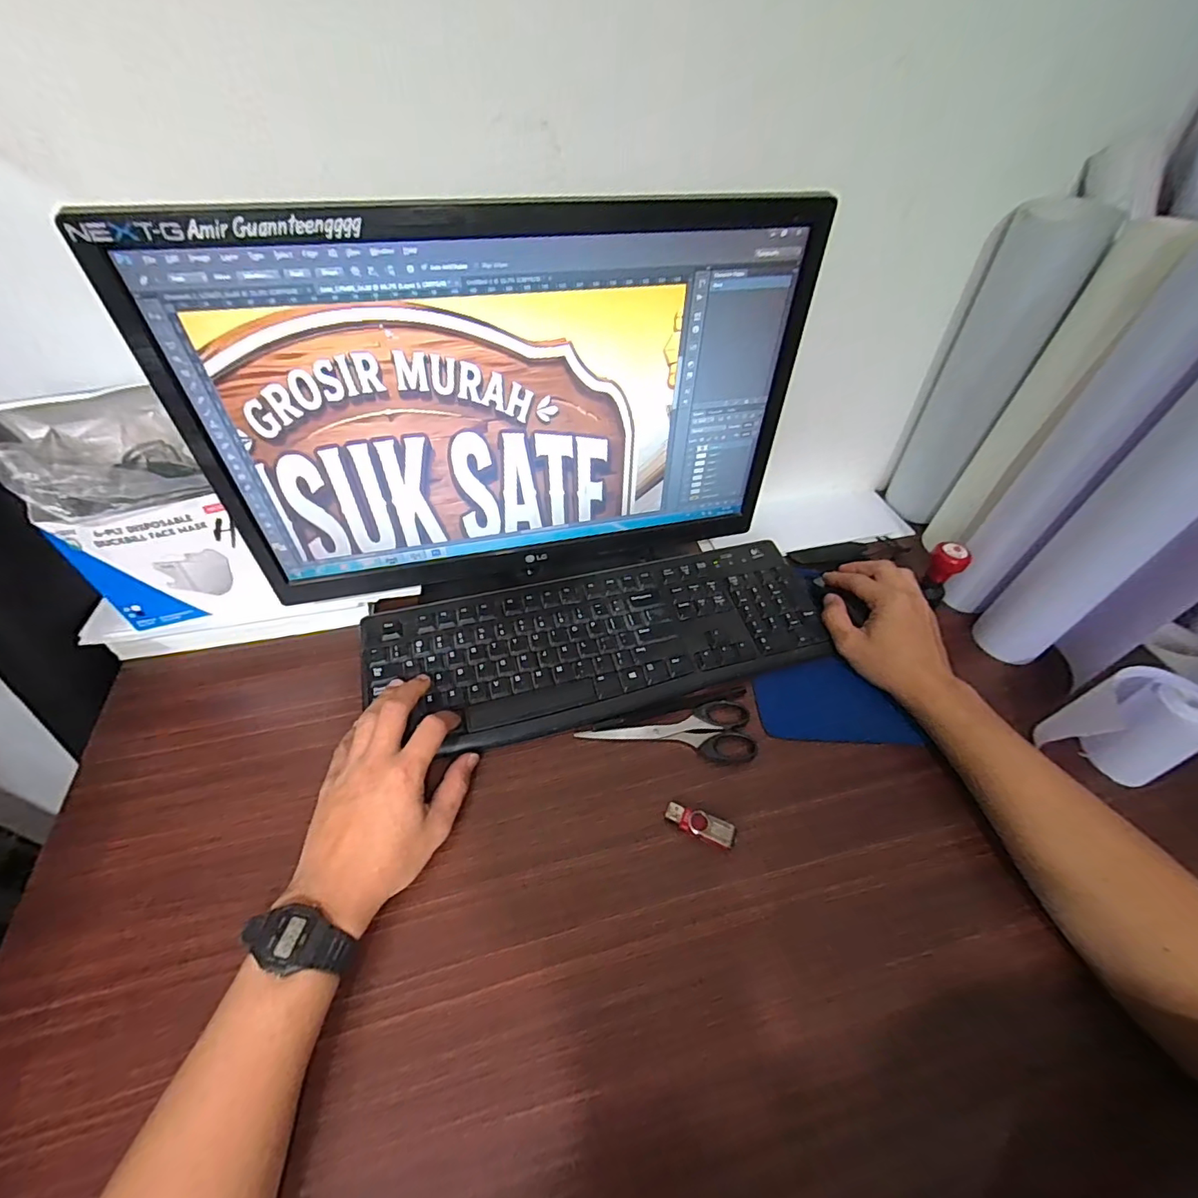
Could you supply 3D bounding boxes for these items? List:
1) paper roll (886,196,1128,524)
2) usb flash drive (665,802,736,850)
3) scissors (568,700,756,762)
[{"bbox_3d":[0.388,-0.224,0.547,0.102,0.308,0.061,28,58,14],"label":"paper roll"},{"bbox_3d":[0.077,0.173,0.392,0.052,0.012,0.019,20,56,11],"label":"usb flash drive"},{"bbox_3d":[0.060,0.118,0.447,0.152,0.004,0.054,-2,55,-5],"label":"scissors"}]

